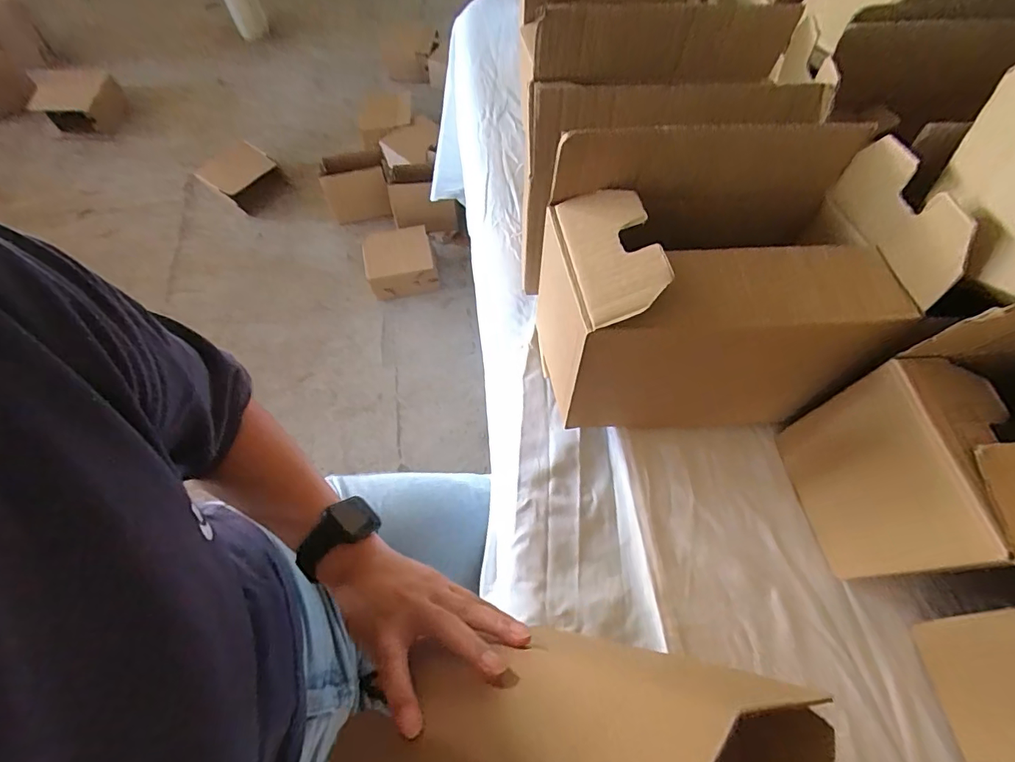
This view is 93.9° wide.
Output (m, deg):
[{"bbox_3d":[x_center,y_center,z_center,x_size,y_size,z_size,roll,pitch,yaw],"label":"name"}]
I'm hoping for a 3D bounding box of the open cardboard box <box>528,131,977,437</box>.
[{"bbox_3d":[0.159,-0.066,0.402,0.238,0.219,0.150,-1,65,-2],"label":"open cardboard box"}]

